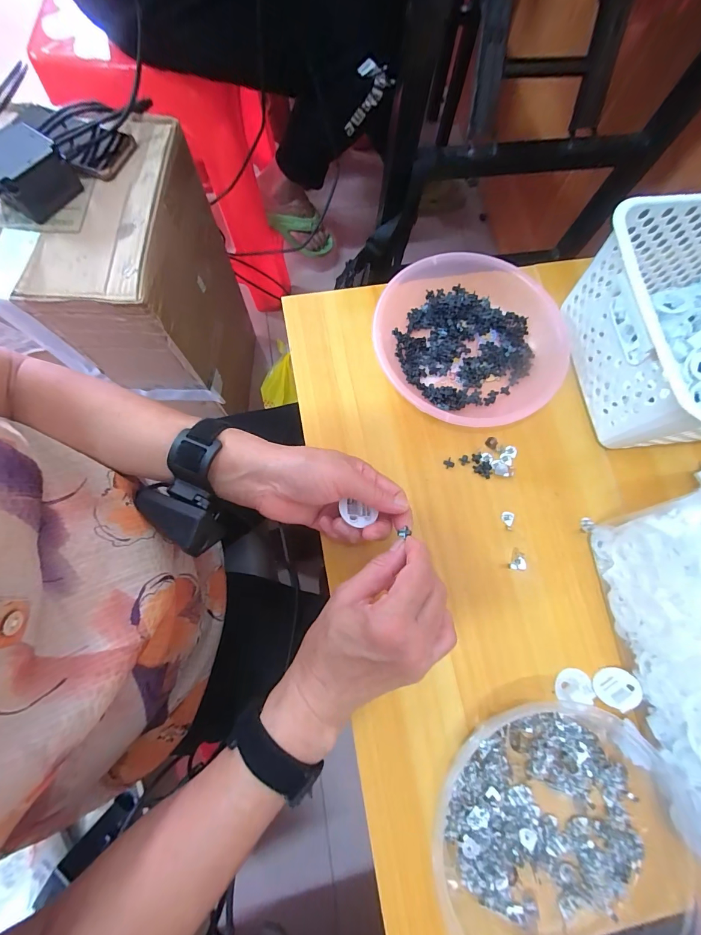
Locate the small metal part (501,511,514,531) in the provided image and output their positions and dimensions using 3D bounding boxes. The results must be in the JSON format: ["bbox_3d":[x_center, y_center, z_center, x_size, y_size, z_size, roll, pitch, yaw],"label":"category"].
[{"bbox_3d":[0.151,0.051,0.350,0.012,0.004,0.018,7,75,0],"label":"small metal part"}]

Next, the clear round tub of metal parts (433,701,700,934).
[{"bbox_3d":[0.158,0.272,0.271,0.190,0.046,0.176,0,75,-2],"label":"clear round tub of metal parts"}]

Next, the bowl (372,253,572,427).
[{"bbox_3d":[0.125,-0.128,0.374,0.195,0.035,0.182,0,75,-2],"label":"bowl"}]

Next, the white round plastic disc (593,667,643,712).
[{"bbox_3d":[0.226,0.187,0.309,0.032,0.005,0.031,-27,37,23],"label":"white round plastic disc"}]

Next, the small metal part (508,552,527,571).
[{"bbox_3d":[0.156,0.087,0.339,0.016,0.004,0.016,5,75,0],"label":"small metal part"}]

